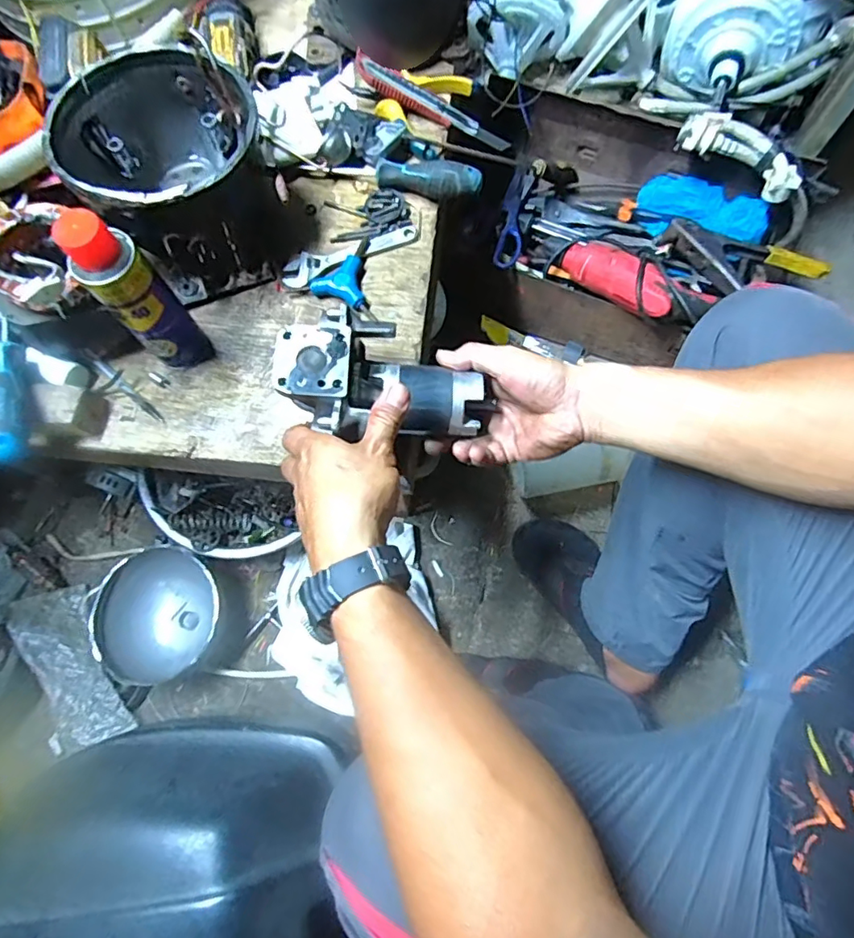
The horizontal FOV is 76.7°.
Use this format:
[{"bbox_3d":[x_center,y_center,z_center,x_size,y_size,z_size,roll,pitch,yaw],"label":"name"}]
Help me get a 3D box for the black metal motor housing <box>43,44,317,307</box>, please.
[{"bbox_3d":[-0.234,-0.283,0.530,0.174,0.133,0.184,-1,72,2],"label":"black metal motor housing"}]

